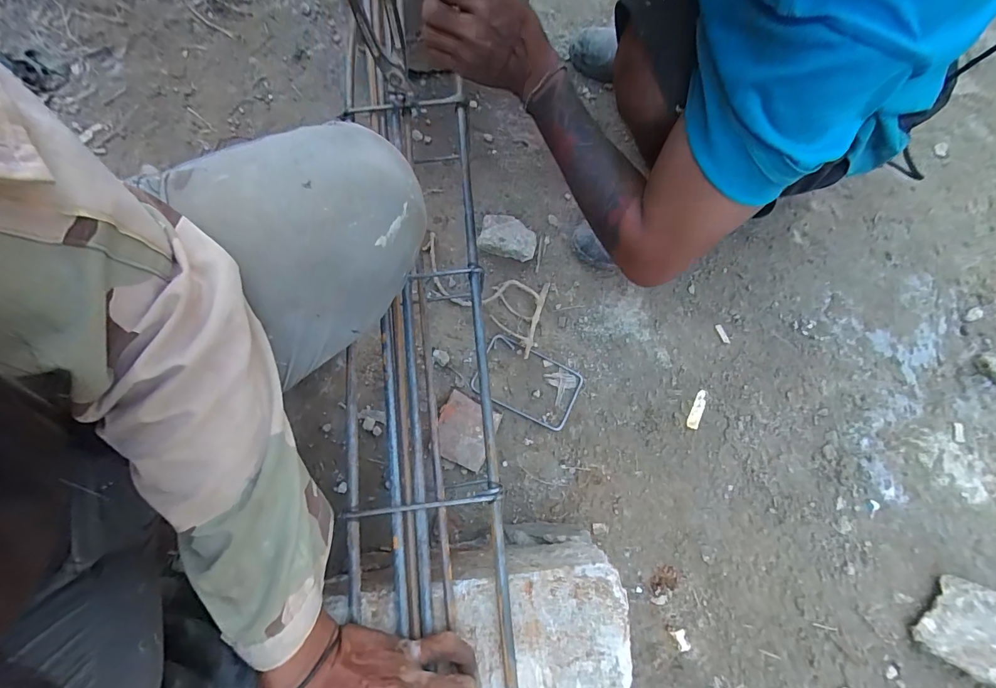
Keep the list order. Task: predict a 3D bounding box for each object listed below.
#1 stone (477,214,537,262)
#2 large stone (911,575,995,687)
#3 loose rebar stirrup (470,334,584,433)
[{"bbox_3d":[0.016,-0.164,0.665,0.085,0.033,0.059,13,72,2],"label":"stone"},{"bbox_3d":[0.578,0.345,0.526,0.096,0.051,0.101,23,73,5],"label":"large stone"},{"bbox_3d":[0.042,0.054,0.624,0.145,0.010,0.096,25,73,6],"label":"loose rebar stirrup"}]

